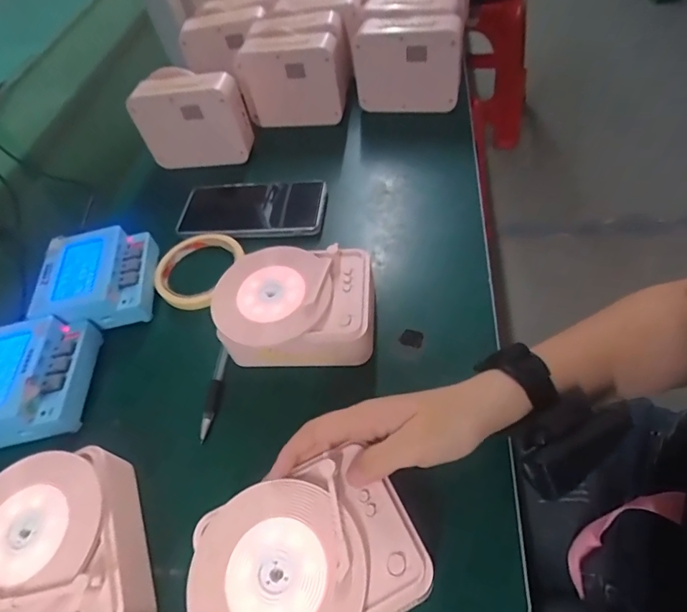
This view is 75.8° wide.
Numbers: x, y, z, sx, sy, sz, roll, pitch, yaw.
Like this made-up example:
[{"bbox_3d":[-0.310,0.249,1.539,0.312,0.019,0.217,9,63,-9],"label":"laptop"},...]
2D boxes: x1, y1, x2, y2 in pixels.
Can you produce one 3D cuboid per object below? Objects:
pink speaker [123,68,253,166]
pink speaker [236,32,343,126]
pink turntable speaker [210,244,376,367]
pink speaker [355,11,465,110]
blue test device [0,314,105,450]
[{"bbox_3d":[-0.184,-0.232,0.553,0.130,0.102,0.064,0,55,11],"label":"pink speaker"},{"bbox_3d":[-0.064,-0.293,0.571,0.133,0.096,0.055,5,56,14],"label":"pink speaker"},{"bbox_3d":[-0.042,-0.001,0.386,0.135,0.043,0.102,-4,54,9],"label":"pink turntable speaker"},{"bbox_3d":[0.083,-0.303,0.553,0.130,0.098,0.051,11,57,18],"label":"pink speaker"},{"bbox_3d":[-0.275,0.063,0.383,0.100,0.042,0.105,-12,53,2],"label":"blue test device"}]

